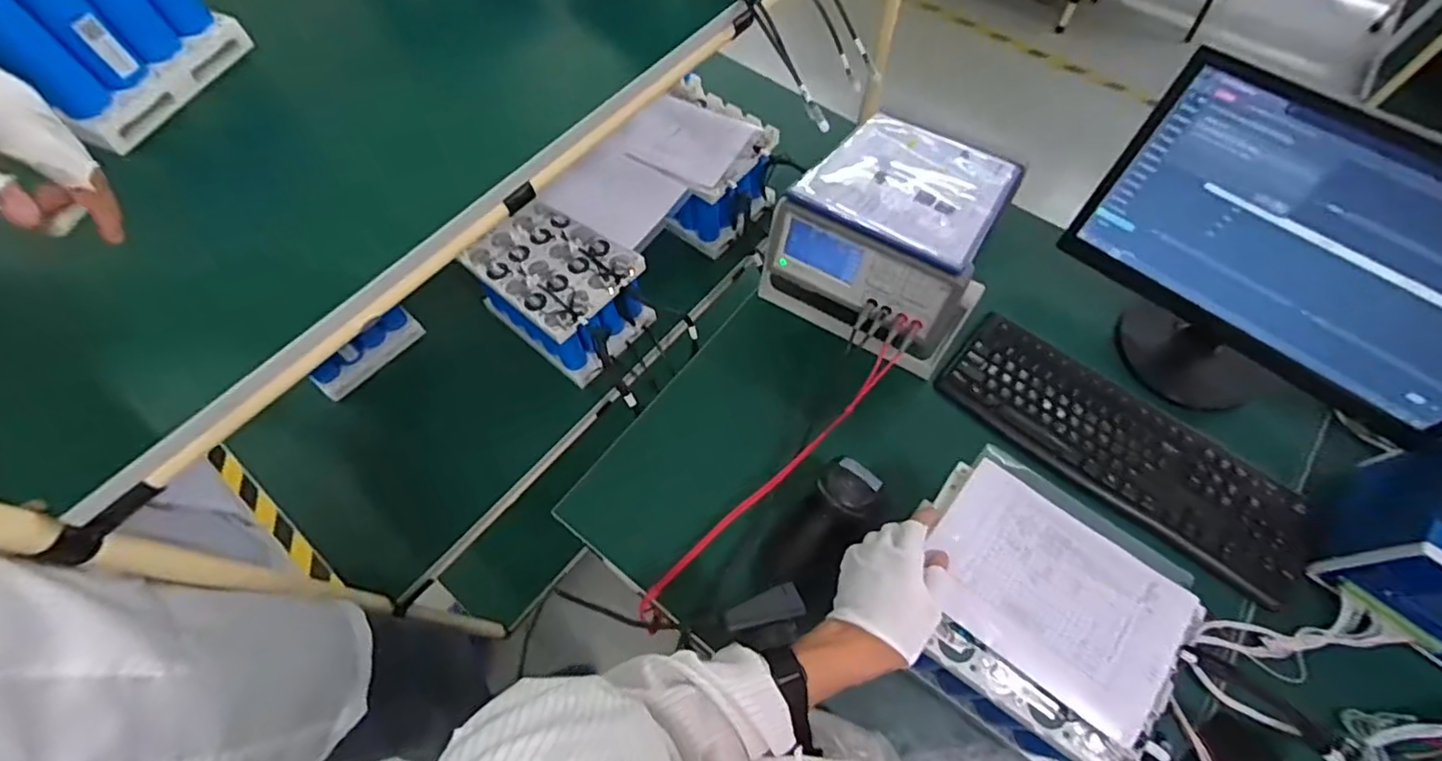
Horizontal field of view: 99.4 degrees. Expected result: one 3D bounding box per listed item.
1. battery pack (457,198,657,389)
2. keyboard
[{"bbox_3d":[-0.253,-0.134,0.981,0.264,0.150,0.178,31,68,15],"label":"battery pack"},{"bbox_3d":[0.504,0.082,0.779,0.438,0.036,0.147,38,70,18],"label":"keyboard"}]

